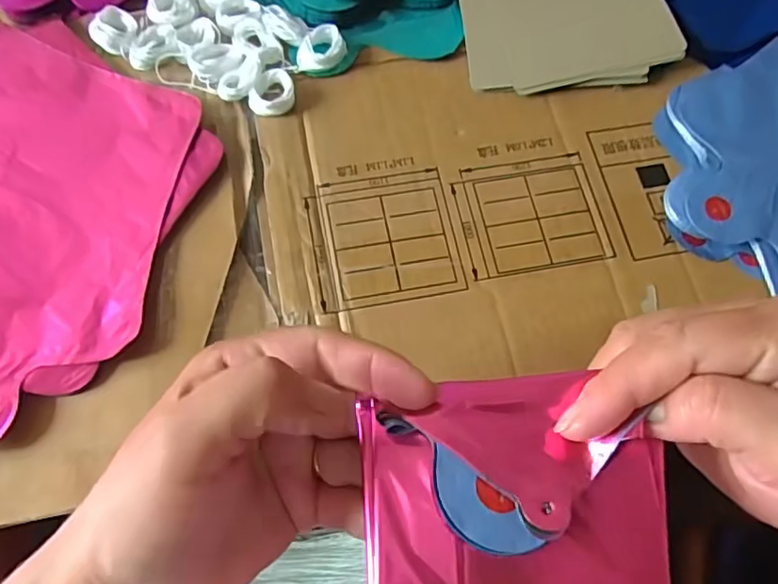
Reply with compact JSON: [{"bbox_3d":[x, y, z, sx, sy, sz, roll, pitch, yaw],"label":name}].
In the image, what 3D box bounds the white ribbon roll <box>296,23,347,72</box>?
[{"bbox_3d":[-0.043,-0.157,0.375,0.032,0.015,0.030,1,67,-1],"label":"white ribbon roll"}]

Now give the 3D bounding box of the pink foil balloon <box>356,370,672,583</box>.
[{"bbox_3d":[0.040,0.071,0.186,0.094,0.018,0.083,-4,79,2],"label":"pink foil balloon"}]

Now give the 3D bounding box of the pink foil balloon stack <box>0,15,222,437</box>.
[{"bbox_3d":[-0.230,-0.049,0.328,0.237,0.011,0.231,31,70,11],"label":"pink foil balloon stack"}]

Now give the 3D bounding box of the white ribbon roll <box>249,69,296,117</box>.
[{"bbox_3d":[-0.073,-0.124,0.363,0.026,0.014,0.027,1,67,-1],"label":"white ribbon roll"}]

